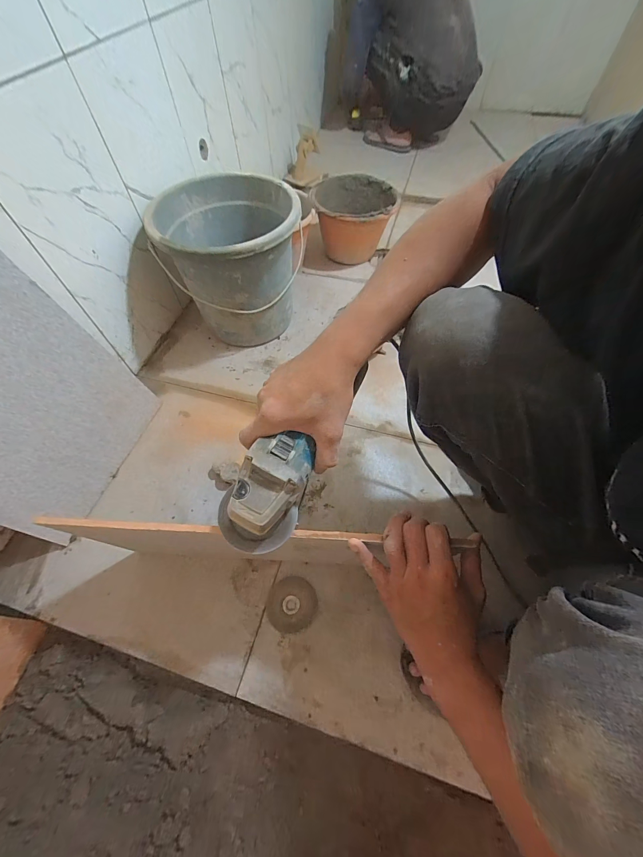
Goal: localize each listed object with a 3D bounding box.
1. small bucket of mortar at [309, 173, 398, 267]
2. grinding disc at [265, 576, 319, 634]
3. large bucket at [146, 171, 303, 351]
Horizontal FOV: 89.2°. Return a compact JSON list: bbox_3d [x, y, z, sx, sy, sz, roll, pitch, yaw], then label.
[{"bbox_3d":[0.096,-0.602,0.964,0.227,0.165,0.225,-1,59,1],"label":"small bucket of mortar"},{"bbox_3d":[-0.048,0.287,0.533,0.081,0.004,0.079,-1,59,1],"label":"grinding disc"},{"bbox_3d":[-0.198,-0.370,0.764,0.292,0.280,0.291,-1,59,1],"label":"large bucket"}]

